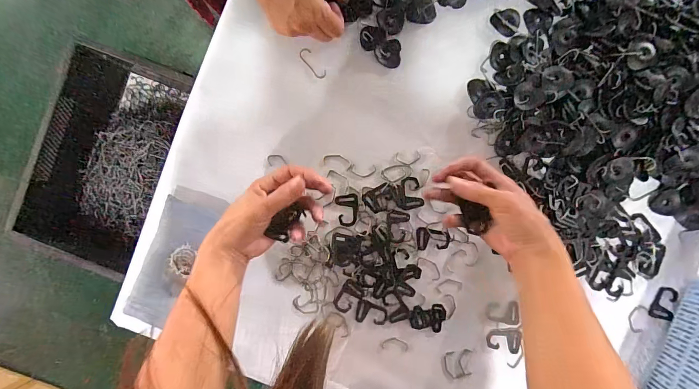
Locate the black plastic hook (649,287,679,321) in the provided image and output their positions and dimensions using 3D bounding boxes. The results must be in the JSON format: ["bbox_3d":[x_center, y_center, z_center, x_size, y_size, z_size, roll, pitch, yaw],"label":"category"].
[{"bbox_3d":[0.402,0.139,0.421,0.031,0.006,0.041,16,92,1],"label":"black plastic hook"}]

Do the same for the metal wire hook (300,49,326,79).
[{"bbox_3d":[-0.049,-0.175,0.440,0.016,0.004,0.047,-39,90,2],"label":"metal wire hook"}]

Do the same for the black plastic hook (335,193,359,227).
[{"bbox_3d":[-0.002,0.021,0.437,0.029,0.004,0.042,-7,91,2],"label":"black plastic hook"}]

